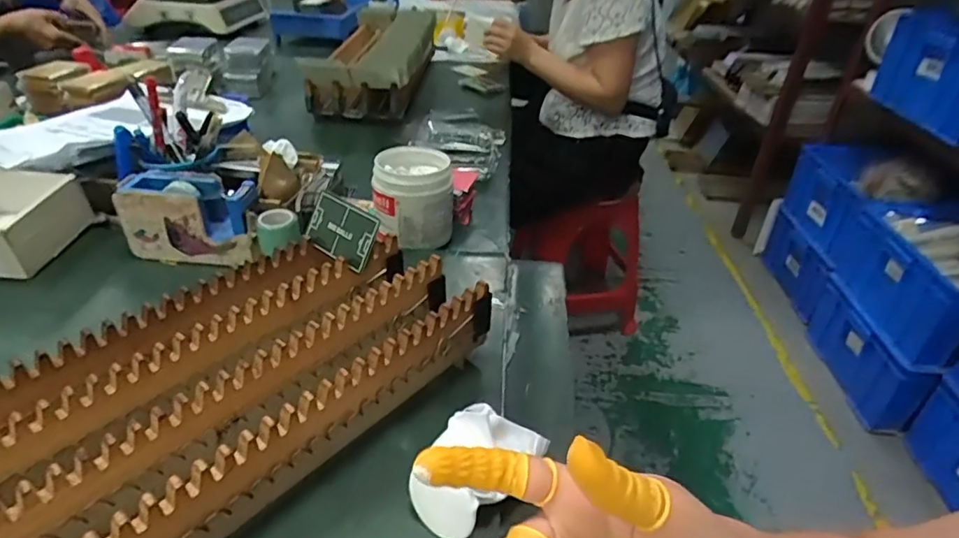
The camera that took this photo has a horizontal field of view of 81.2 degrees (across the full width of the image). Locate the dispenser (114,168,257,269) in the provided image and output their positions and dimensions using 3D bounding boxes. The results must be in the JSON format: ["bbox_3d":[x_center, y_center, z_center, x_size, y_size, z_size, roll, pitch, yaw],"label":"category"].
[{"bbox_3d":[-0.304,-0.055,0.600,0.140,0.078,0.062,6,34,5],"label":"dispenser"}]

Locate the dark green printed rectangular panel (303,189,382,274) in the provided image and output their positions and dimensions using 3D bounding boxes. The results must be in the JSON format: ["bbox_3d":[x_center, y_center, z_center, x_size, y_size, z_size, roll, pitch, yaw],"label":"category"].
[{"bbox_3d":[-0.125,-0.035,0.500,0.081,0.049,0.007,29,7,29],"label":"dark green printed rectangular panel"}]

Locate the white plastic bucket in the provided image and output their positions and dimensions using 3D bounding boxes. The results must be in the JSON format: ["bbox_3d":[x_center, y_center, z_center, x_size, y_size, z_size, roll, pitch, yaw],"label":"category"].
[{"bbox_3d":[-0.078,-0.090,0.675,0.090,0.083,0.097,2,34,-1],"label":"white plastic bucket"}]

